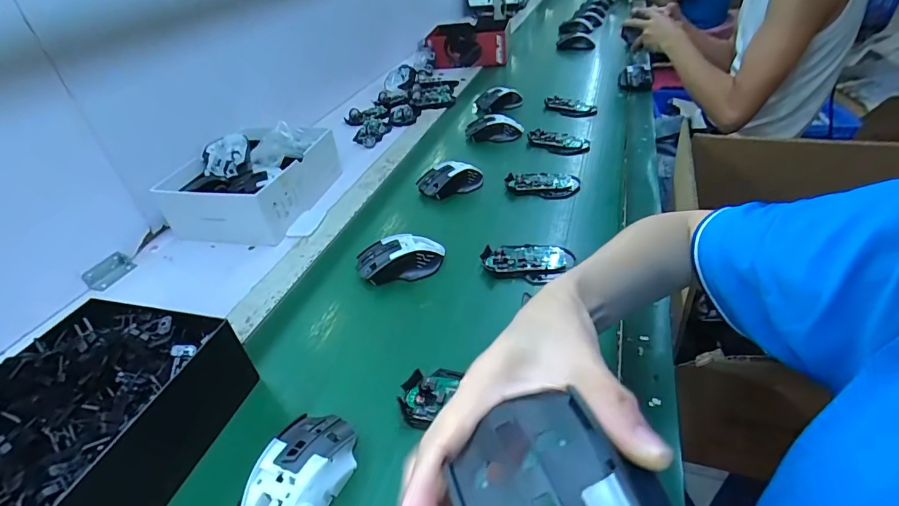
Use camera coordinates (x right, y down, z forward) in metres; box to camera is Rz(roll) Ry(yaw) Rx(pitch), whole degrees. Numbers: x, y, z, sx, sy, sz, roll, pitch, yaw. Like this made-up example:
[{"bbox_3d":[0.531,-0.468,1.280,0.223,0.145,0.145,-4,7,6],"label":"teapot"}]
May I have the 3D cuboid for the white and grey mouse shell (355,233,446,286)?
[{"bbox_3d":[-0.064,0.003,0.589,0.115,0.036,0.061,-6,37,-6],"label":"white and grey mouse shell"}]

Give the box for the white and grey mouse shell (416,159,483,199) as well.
[{"bbox_3d":[0.003,-0.124,0.747,0.112,0.039,0.060,-12,38,-14],"label":"white and grey mouse shell"}]

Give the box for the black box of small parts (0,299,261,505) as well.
[{"bbox_3d":[-0.318,0.154,0.383,0.182,0.096,0.226,9,37,13],"label":"black box of small parts"}]

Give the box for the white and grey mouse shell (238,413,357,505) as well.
[{"bbox_3d":[-0.123,0.180,0.360,0.063,0.032,0.113,12,38,17],"label":"white and grey mouse shell"}]

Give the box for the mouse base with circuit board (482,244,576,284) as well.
[{"bbox_3d":[0.099,0.008,0.570,0.114,0.020,0.067,-2,37,8],"label":"mouse base with circuit board"}]

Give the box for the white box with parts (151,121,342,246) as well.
[{"bbox_3d":[-0.327,-0.132,0.772,0.214,0.095,0.264,8,37,12],"label":"white box with parts"}]

